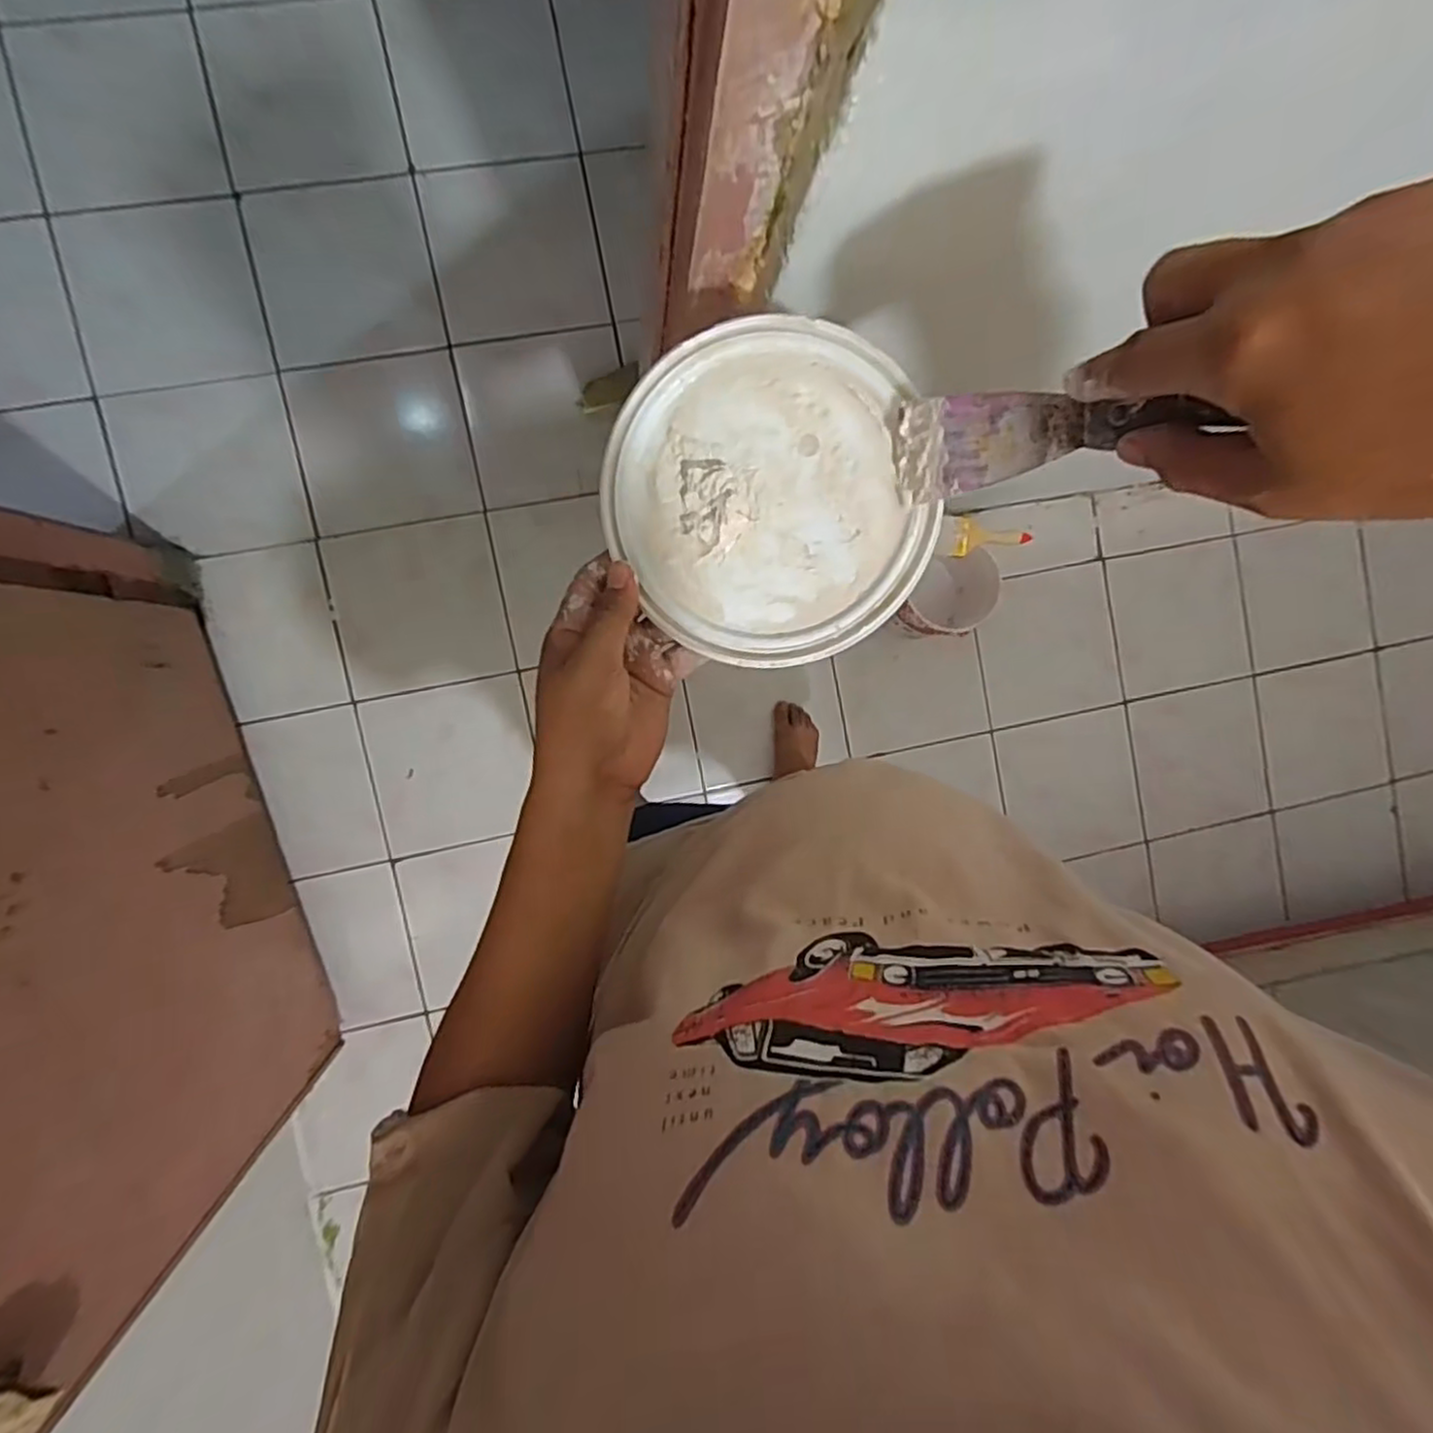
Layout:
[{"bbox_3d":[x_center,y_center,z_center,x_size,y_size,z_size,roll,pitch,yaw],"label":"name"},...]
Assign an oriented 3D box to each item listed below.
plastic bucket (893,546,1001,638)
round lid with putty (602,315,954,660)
[{"bbox_3d":[0.420,-0.229,1.348,0.175,0.170,0.163,0,94,-7],"label":"plastic bucket"},{"bbox_3d":[0.025,-0.118,0.392,0.164,0.011,0.175,1,96,6],"label":"round lid with putty"}]

